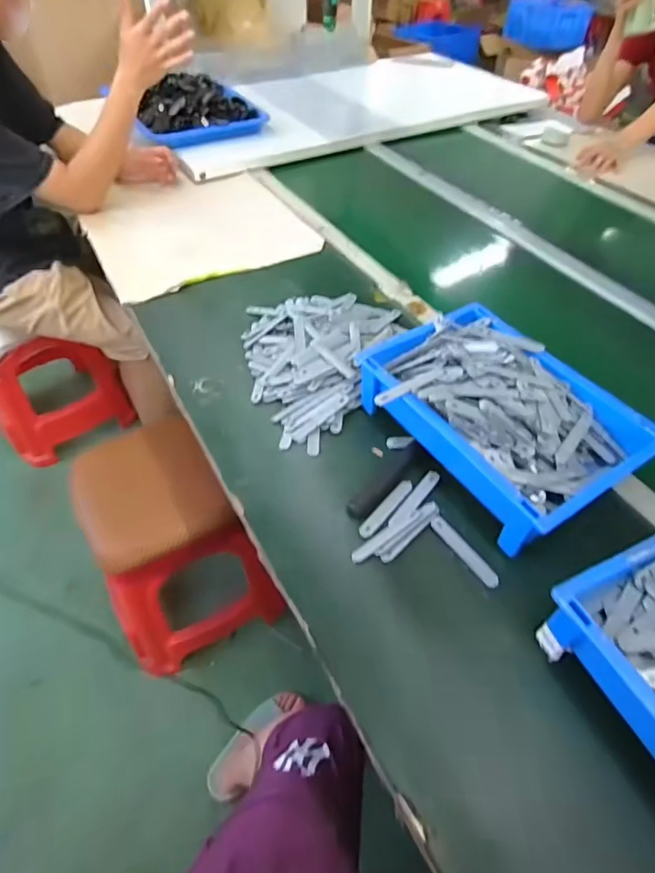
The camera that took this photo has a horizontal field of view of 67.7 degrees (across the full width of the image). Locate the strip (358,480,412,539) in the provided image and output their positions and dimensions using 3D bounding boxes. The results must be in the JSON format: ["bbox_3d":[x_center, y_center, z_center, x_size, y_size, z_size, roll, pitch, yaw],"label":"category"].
[{"bbox_3d":[0.069,0.083,0.570,0.017,0.005,0.095,34,55,22],"label":"strip"}]

